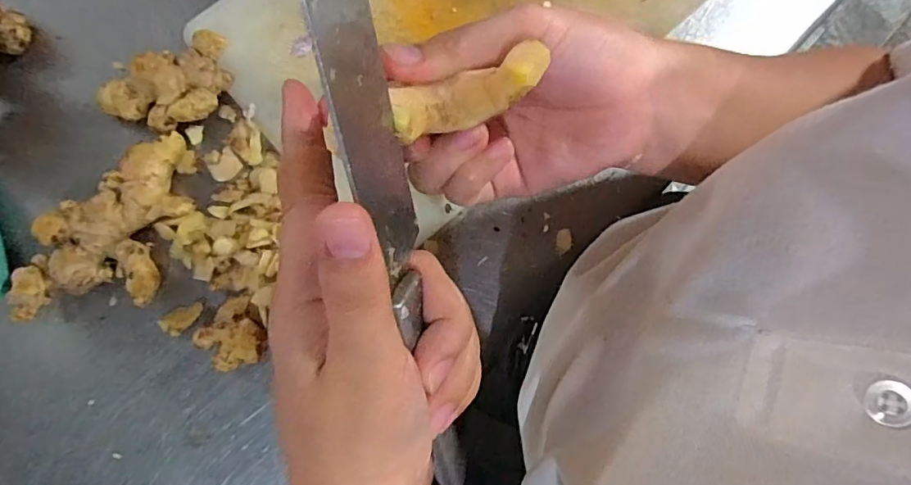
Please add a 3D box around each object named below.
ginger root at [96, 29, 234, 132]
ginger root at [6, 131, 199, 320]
[{"bbox_3d":[-0.204,-0.109,0.375,0.094,0.033,0.053,-30,81,-7],"label":"ginger root"},{"bbox_3d":[-0.234,-0.013,0.352,0.096,0.032,0.128,-3,79,-2],"label":"ginger root"}]

